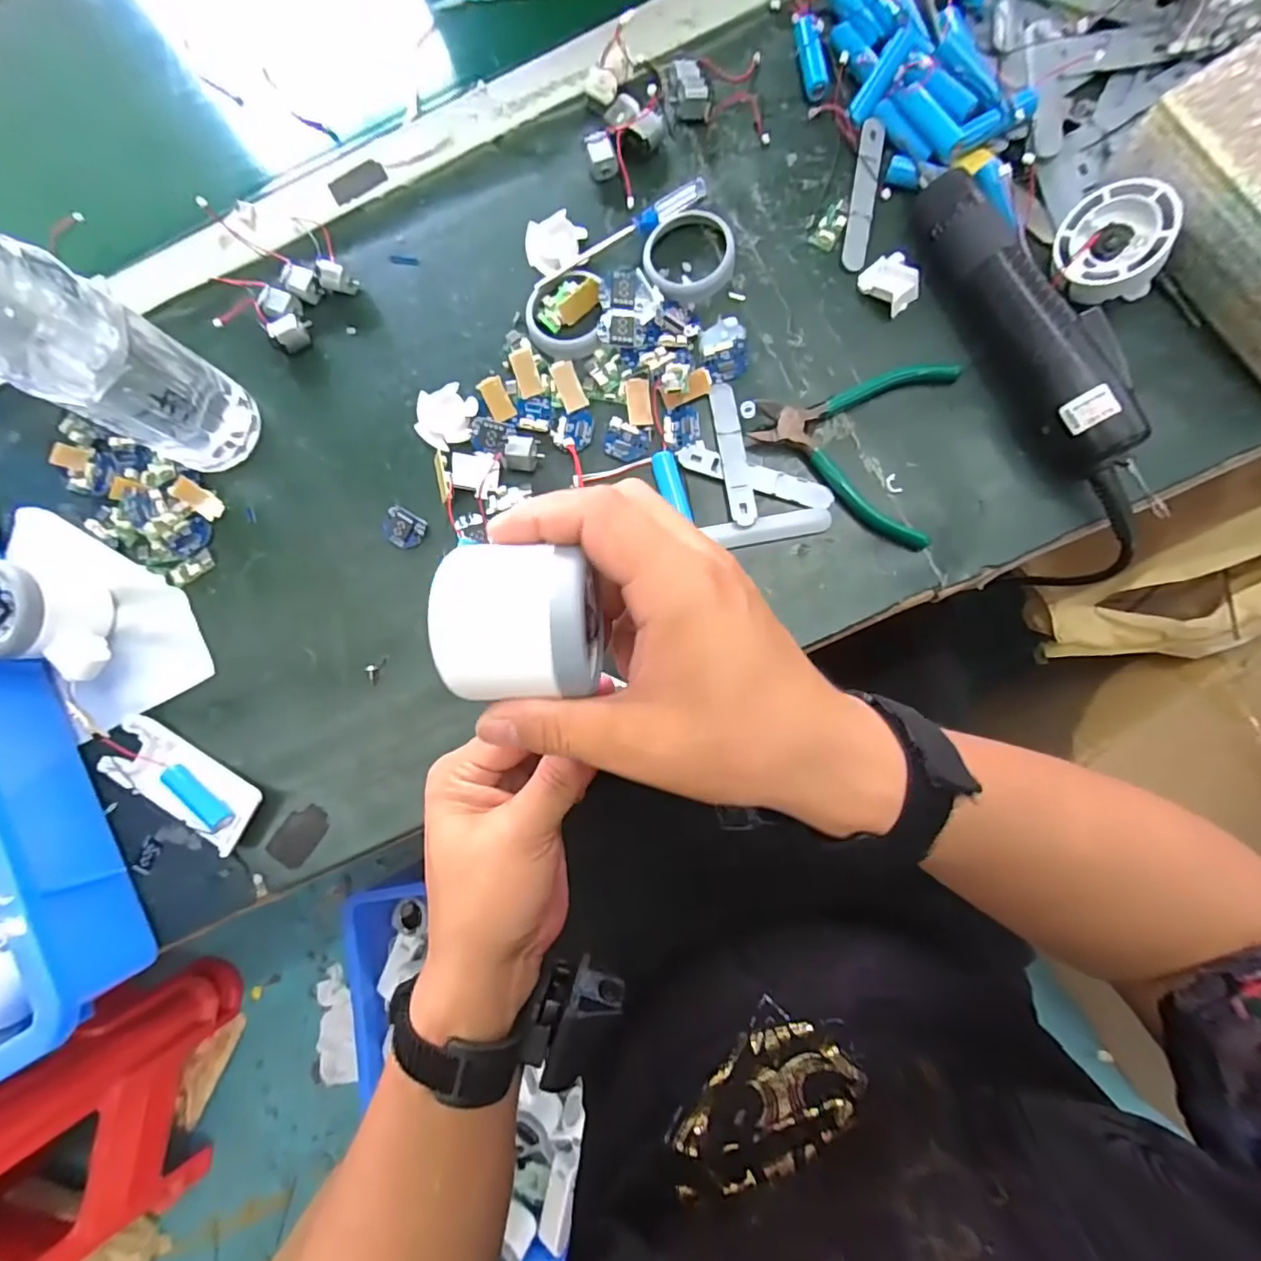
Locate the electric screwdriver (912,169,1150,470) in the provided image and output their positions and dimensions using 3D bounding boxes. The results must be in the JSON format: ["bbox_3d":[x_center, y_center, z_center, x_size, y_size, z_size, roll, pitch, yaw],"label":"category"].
[{"bbox_3d":[0.224,-0.178,0.332,0.038,0.044,0.190,-25,81,3],"label":"electric screwdriver"}]

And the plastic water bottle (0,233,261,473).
[{"bbox_3d":[-0.284,-0.143,0.296,0.054,0.197,0.063,26,87,8],"label":"plastic water bottle"}]

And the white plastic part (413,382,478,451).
[{"bbox_3d":[-0.120,-0.139,0.376,0.038,0.009,0.043,-5,84,6],"label":"white plastic part"}]

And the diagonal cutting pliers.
[{"bbox_3d":[0.131,-0.117,0.343,0.109,0.016,0.115,15,86,8],"label":"diagonal cutting pliers"}]

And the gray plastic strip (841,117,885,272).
[{"bbox_3d":[0.147,-0.275,0.364,0.015,0.004,0.095,8,85,7],"label":"gray plastic strip"}]

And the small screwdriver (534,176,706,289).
[{"bbox_3d":[-0.006,-0.258,0.380,0.127,0.009,0.013,-30,82,2],"label":"small screwdriver"}]

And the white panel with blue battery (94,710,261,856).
[{"bbox_3d":[-0.280,0.096,0.357,0.102,0.015,0.036,30,88,8],"label":"white panel with blue battery"}]

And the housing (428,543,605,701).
[{"bbox_3d":[-0.040,-0.002,0.219,0.055,0.050,0.052,0,87,5],"label":"housing"}]

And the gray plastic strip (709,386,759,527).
[{"bbox_3d":[0.063,-0.108,0.351,0.015,0.008,0.091,-9,83,5],"label":"gray plastic strip"}]

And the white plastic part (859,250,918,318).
[{"bbox_3d":[0.160,-0.214,0.357,0.028,0.013,0.035,-39,82,1],"label":"white plastic part"}]

